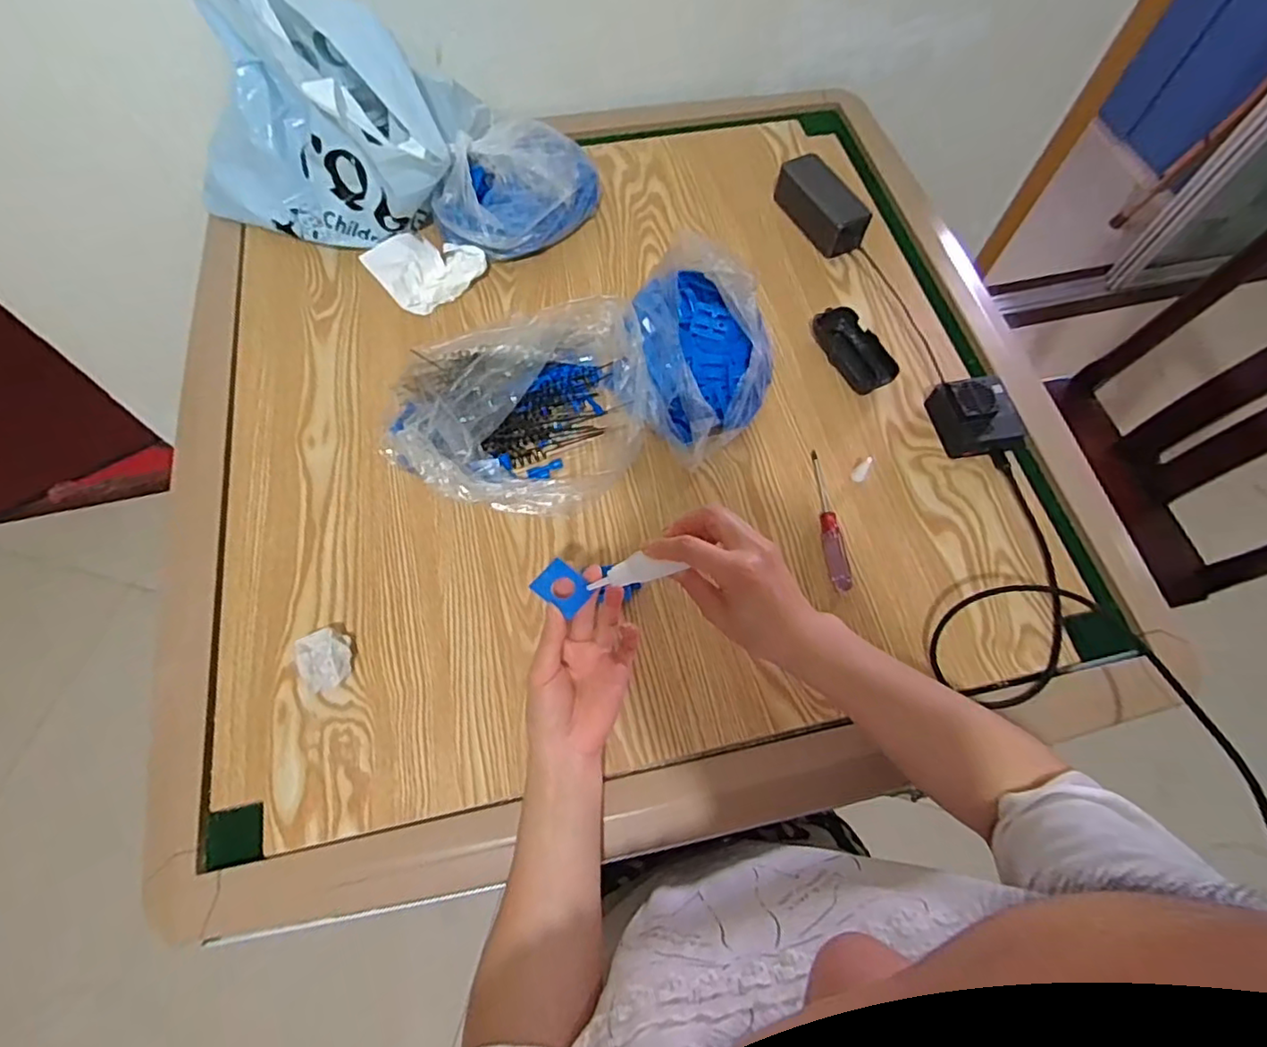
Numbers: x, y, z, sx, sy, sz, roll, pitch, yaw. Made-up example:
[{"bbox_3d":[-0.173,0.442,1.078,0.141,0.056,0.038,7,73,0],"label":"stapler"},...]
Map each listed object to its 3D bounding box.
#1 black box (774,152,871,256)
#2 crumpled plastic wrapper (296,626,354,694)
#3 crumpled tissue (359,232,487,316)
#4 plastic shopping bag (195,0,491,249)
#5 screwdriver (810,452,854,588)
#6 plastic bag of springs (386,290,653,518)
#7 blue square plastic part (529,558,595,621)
[{"bbox_3d":[0.234,-0.391,0.763,0.055,0.049,0.134,-27,69,-13],"label":"black box"},{"bbox_3d":[-0.265,0.117,0.531,0.041,0.028,0.050,-18,67,-10],"label":"crumpled plastic wrapper"},{"bbox_3d":[-0.239,-0.297,0.715,0.115,0.051,0.082,-39,72,-17],"label":"crumpled tissue"},{"bbox_3d":[-0.345,-0.468,0.699,0.337,0.211,0.212,10,66,3],"label":"plastic shopping bag"},{"bbox_3d":[0.193,-0.006,0.609,0.021,0.013,0.150,-4,66,-3],"label":"screwdriver"},{"bbox_3d":[-0.118,-0.122,0.623,0.257,0.072,0.226,-8,66,-5],"label":"plastic bag of springs"},{"bbox_3d":[-0.053,0.047,0.460,0.040,0.004,0.031,38,70,14],"label":"blue square plastic part"}]

